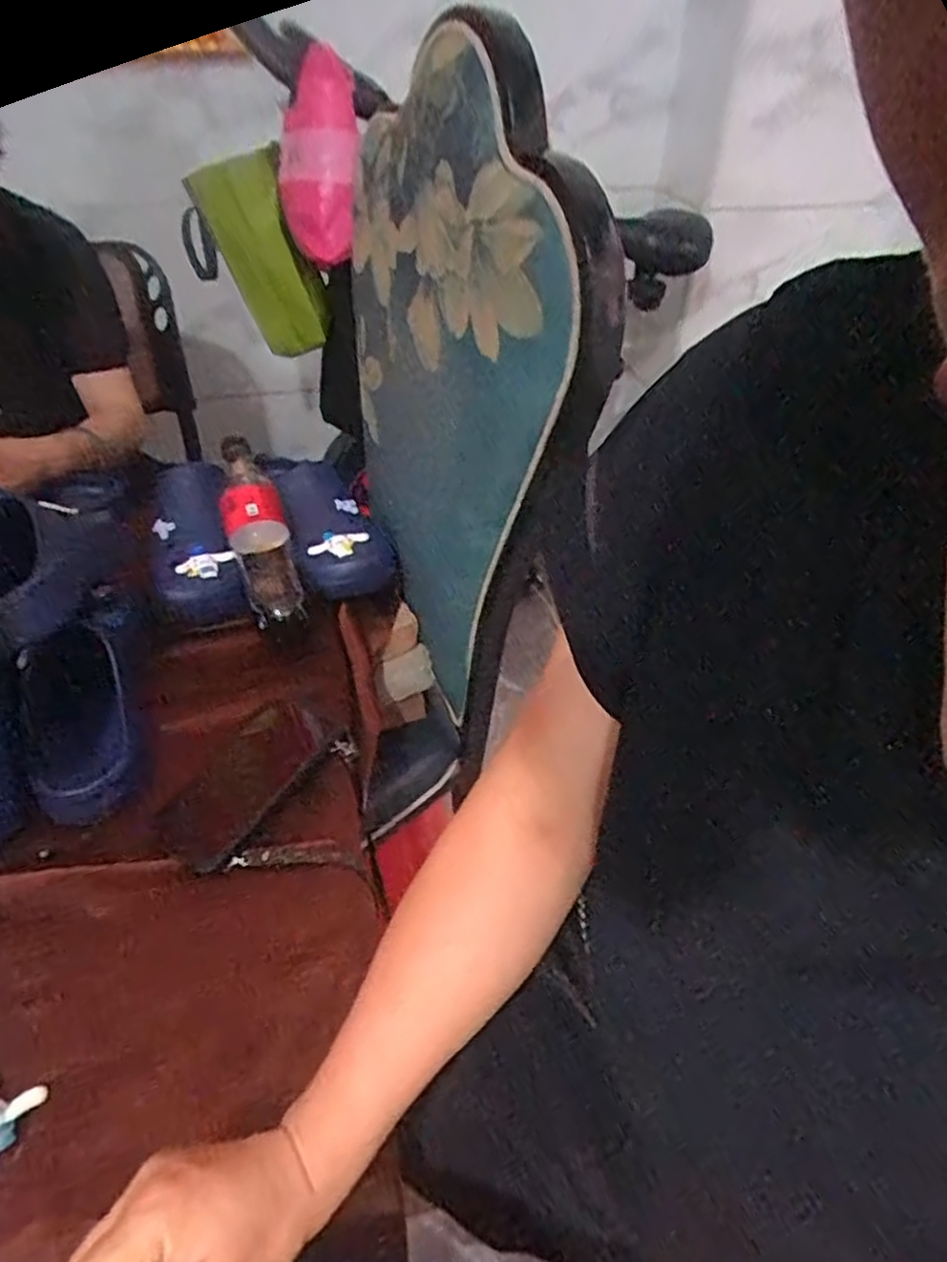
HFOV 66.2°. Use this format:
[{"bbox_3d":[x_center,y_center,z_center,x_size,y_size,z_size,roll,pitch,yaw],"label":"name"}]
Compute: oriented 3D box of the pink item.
[{"bbox_3d":[-0.210,-0.628,0.965,0.097,0.083,0.278,2,84,1],"label":"pink item"}]

